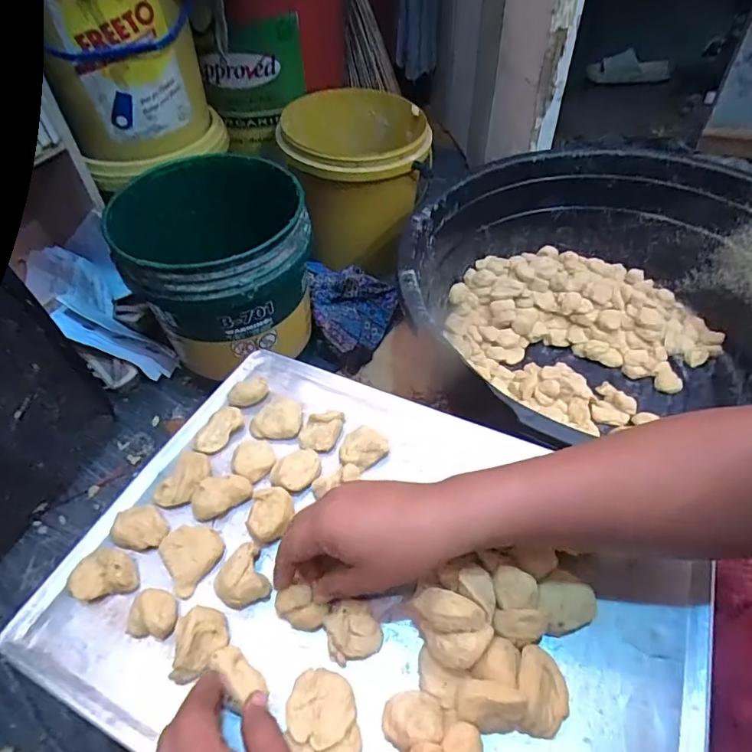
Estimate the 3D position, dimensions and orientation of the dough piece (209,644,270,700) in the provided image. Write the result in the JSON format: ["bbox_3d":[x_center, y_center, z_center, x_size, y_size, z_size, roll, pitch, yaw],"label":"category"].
[{"bbox_3d":[-0.092,0.200,0.332,0.041,0.015,0.017,31,58,25],"label":"dough piece"}]

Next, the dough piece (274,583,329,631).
[{"bbox_3d":[-0.053,0.167,0.358,0.038,0.025,0.024,22,54,20],"label":"dough piece"}]

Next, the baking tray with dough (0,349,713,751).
[{"bbox_3d":[0.001,0.146,0.369,0.453,0.045,0.323,19,53,18],"label":"baking tray with dough"}]

